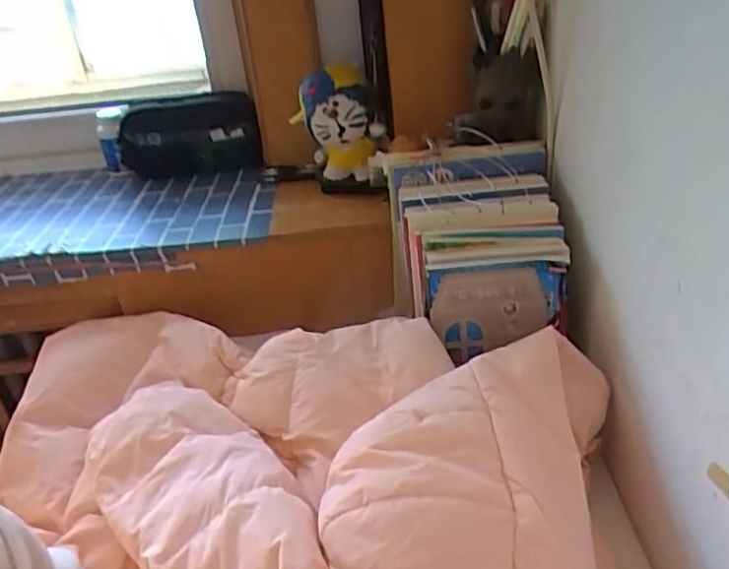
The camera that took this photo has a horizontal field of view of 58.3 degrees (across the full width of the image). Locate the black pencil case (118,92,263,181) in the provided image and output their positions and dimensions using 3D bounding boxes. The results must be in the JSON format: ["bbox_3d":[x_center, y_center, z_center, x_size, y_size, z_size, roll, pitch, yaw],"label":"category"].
[{"bbox_3d":[-0.268,-0.230,0.997,0.221,0.113,0.080,-2,31,10],"label":"black pencil case"}]

